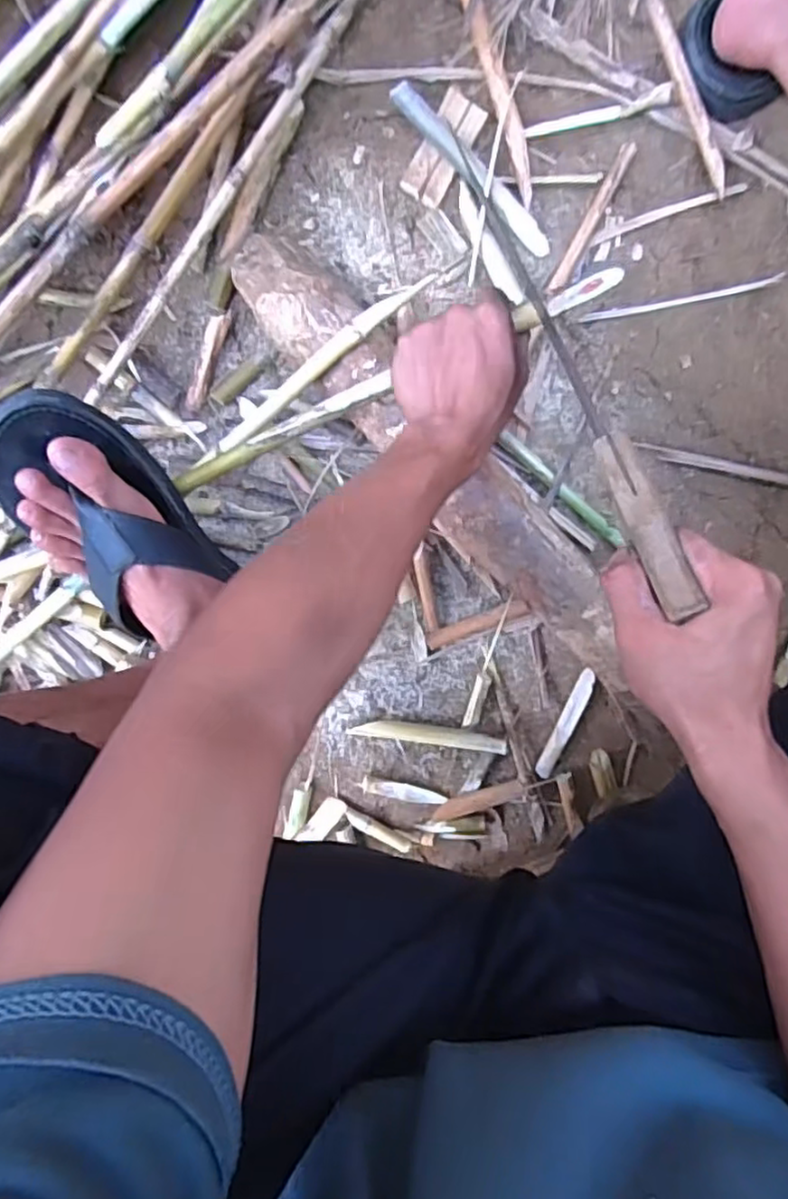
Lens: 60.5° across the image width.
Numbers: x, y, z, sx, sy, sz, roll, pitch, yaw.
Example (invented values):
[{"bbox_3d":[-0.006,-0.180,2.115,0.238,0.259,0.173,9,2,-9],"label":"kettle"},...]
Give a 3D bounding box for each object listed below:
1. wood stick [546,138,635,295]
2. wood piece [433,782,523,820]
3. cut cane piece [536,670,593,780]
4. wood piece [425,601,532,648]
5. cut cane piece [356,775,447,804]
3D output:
[{"bbox_3d":[0.154,-0.296,0.528,0.012,0.012,0.117,28,99,-2],"label":"wood stick"},{"bbox_3d":[0.077,0.184,0.618,0.084,0.011,0.018,-17,98,5],"label":"wood piece"},{"bbox_3d":[0.153,0.112,0.602,0.016,0.004,0.106,27,102,20],"label":"cut cane piece"},{"bbox_3d":[0.072,0.020,0.581,0.090,0.013,0.013,-22,97,5],"label":"wood piece"},{"bbox_3d":[0.008,0.179,0.621,0.077,0.011,0.018,15,99,0],"label":"cut cane piece"}]

